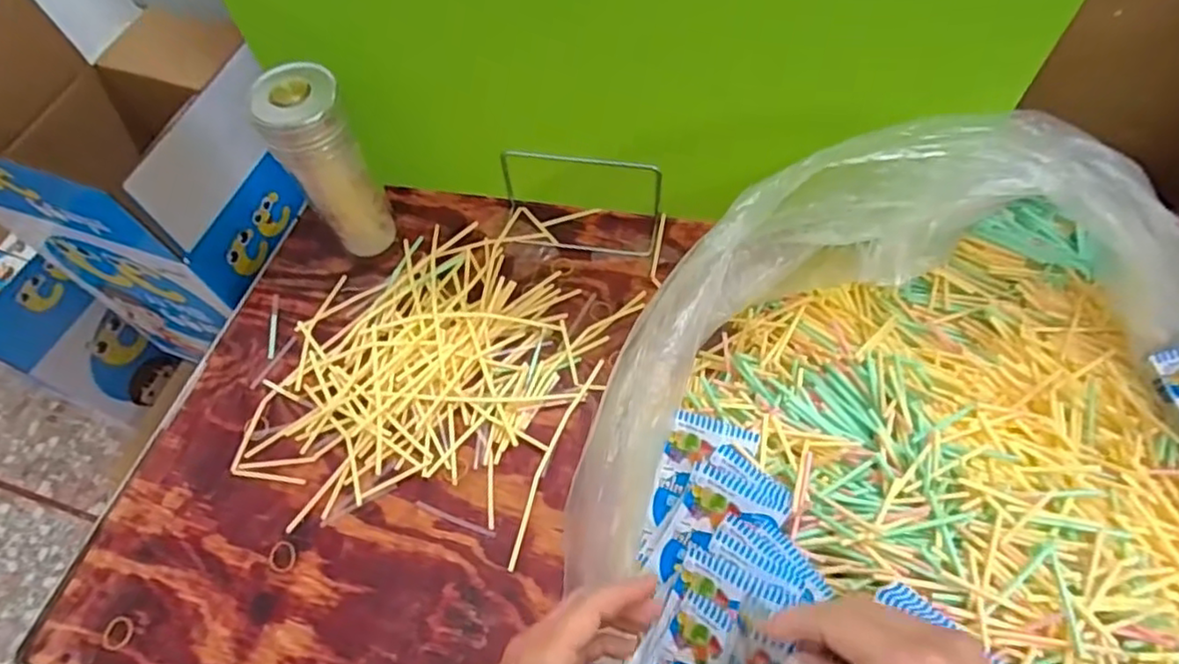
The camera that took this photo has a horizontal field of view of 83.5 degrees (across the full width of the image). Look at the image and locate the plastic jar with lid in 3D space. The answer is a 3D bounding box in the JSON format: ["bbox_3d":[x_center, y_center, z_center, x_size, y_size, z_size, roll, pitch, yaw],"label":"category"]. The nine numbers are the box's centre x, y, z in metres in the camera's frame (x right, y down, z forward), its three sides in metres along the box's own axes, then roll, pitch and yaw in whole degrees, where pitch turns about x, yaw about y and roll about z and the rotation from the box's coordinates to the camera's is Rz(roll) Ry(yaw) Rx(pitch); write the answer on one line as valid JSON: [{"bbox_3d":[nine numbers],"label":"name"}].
[{"bbox_3d":[-0.222,-0.135,0.577,0.063,0.188,0.066,-2,60,3],"label":"plastic jar with lid"}]

